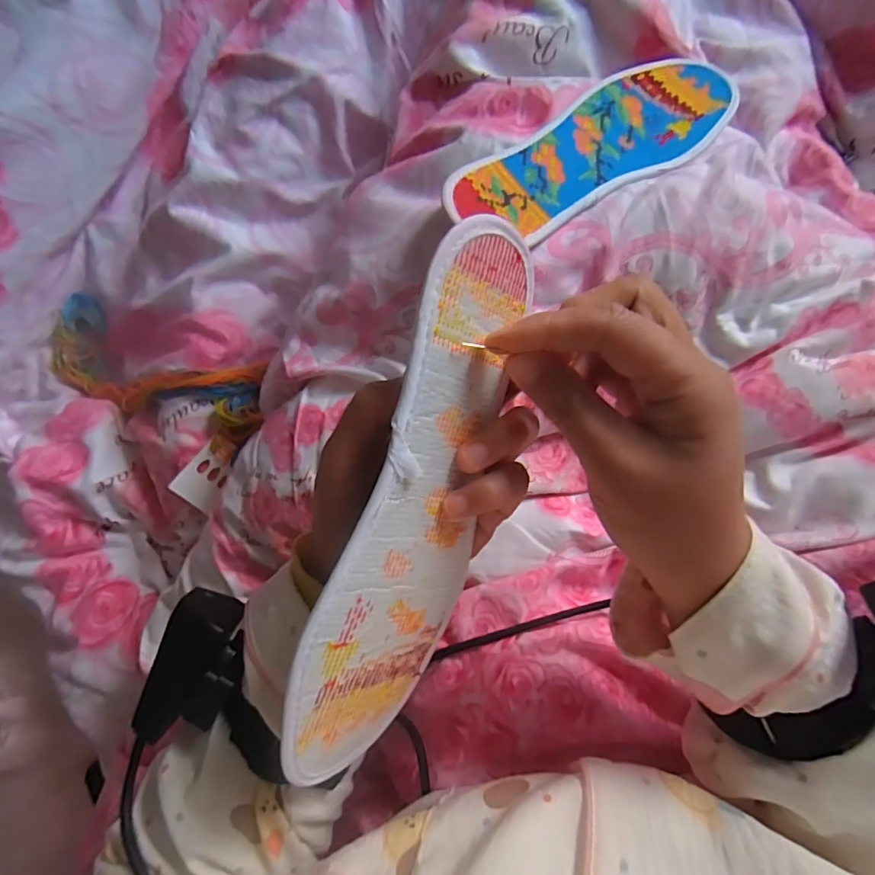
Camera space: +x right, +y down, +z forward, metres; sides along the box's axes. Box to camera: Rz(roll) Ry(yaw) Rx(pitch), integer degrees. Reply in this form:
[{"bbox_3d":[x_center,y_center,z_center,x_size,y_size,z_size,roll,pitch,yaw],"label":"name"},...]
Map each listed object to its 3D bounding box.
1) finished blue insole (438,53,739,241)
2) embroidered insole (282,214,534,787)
[{"bbox_3d":[0.103,-0.191,0.332,0.239,0.012,0.076,-35,80,-18],"label":"finished blue insole"},{"bbox_3d":[-0.007,0.034,0.215,0.008,0.074,0.236,23,96,43],"label":"embroidered insole"}]

